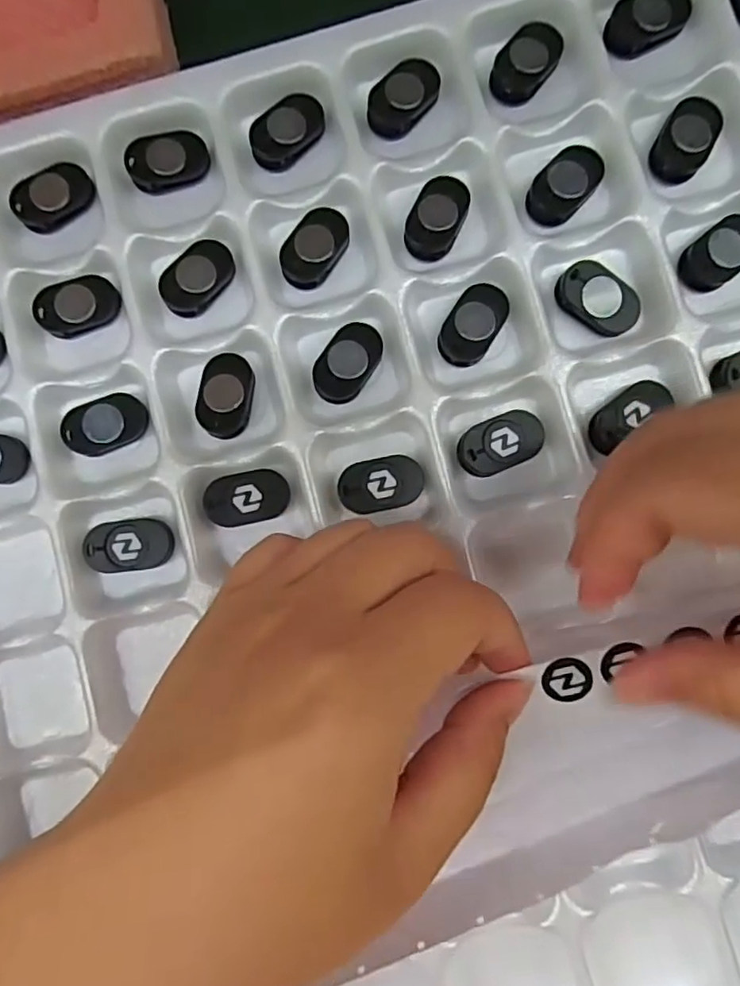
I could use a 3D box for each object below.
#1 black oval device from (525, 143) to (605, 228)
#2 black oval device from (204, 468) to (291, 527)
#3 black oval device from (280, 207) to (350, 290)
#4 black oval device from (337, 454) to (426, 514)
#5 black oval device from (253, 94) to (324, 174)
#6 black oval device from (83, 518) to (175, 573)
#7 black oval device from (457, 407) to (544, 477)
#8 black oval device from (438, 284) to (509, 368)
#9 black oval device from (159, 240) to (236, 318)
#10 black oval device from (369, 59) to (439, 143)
[{"bbox_3d":[0.067,-0.106,0.212,0.018,0.007,0.029,36,92,6],"label":"black oval device"},{"bbox_3d":[-0.042,0.001,0.211,0.028,0.004,0.017,-14,91,-13],"label":"black oval device"},{"bbox_3d":[-0.019,-0.086,0.216,0.017,0.009,0.029,34,91,6],"label":"black oval device"},{"bbox_3d":[0.004,-0.003,0.206,0.028,0.004,0.018,-13,86,2],"label":"black oval device"},{"bbox_3d":[-0.030,-0.129,0.219,0.016,0.008,0.029,44,92,6],"label":"black oval device"},{"bbox_3d":[-0.083,0.018,0.214,0.028,0.011,0.017,-8,86,3],"label":"black oval device"},{"bbox_3d":[0.044,-0.017,0.208,0.030,0.008,0.017,-26,85,4],"label":"black oval device"},{"bbox_3d":[0.036,-0.058,0.210,0.017,0.004,0.029,31,91,6],"label":"black oval device"},{"bbox_3d":[-0.061,-0.076,0.217,0.018,0.007,0.029,38,92,6],"label":"black oval device"},{"bbox_3d":[0.012,-0.140,0.217,0.017,0.007,0.029,40,92,6],"label":"black oval device"}]

